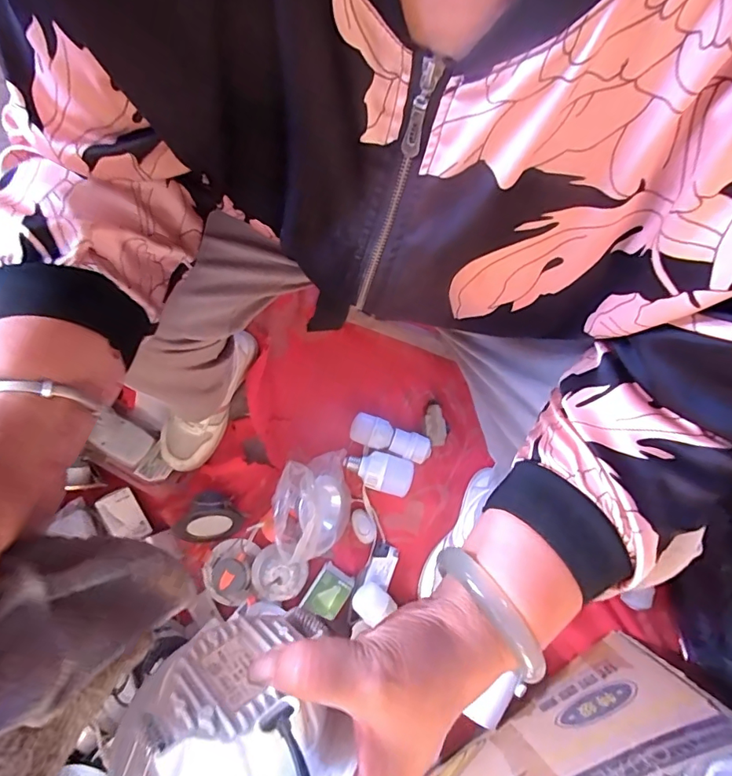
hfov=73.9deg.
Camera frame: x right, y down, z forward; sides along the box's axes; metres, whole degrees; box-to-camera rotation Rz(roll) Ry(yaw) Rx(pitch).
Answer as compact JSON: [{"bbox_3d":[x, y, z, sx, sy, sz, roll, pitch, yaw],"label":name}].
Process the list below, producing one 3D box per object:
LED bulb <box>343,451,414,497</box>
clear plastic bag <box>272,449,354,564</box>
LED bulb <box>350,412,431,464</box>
[{"bbox_3d":[0.018,0.128,0.755,0.103,0.048,0.056,17,80,2],"label":"LED bulb"},{"bbox_3d":[-0.078,0.171,0.714,0.110,0.100,0.143,-9,80,-2],"label":"clear plastic bag"},{"bbox_3d":[0.039,0.081,0.771,0.126,0.048,0.045,20,80,3],"label":"LED bulb"}]

